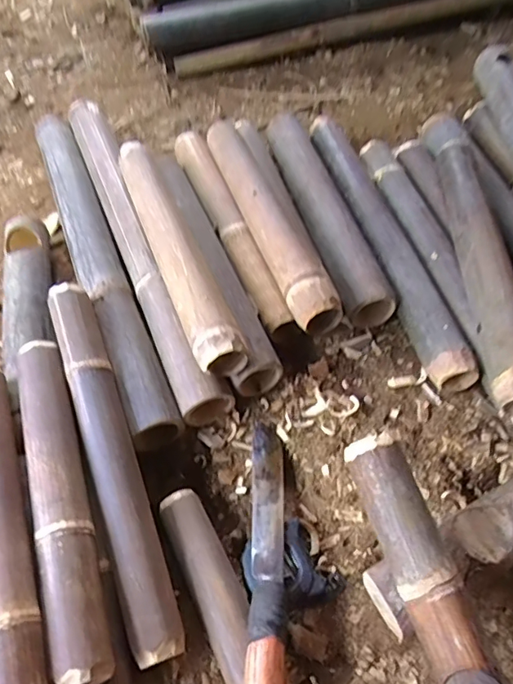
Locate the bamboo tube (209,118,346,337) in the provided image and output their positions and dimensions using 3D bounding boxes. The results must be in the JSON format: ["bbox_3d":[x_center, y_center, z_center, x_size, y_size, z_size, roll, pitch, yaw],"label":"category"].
[{"bbox_3d":[0.013,-0.213,0.782,0.071,0.065,0.476,-18,58,-8],"label":"bamboo tube"}]

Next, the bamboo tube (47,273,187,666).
[{"bbox_3d":[-0.178,0.118,0.589,0.060,0.049,0.463,-19,58,-8],"label":"bamboo tube"}]

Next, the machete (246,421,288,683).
[{"bbox_3d":[0.011,0.232,0.555,0.040,0.020,0.343,0,41,1],"label":"machete"}]

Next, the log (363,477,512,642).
[{"bbox_3d":[0.254,0.222,0.556,0.279,0.054,0.077,-27,60,-13],"label":"log"}]

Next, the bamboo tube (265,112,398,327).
[{"bbox_3d":[0.110,-0.238,0.839,0.078,0.062,0.478,-14,58,-7],"label":"bamboo tube"}]

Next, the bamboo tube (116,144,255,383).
[{"bbox_3d":[-0.124,-0.150,0.739,0.068,0.070,0.469,-20,59,-9],"label":"bamboo tube"}]

